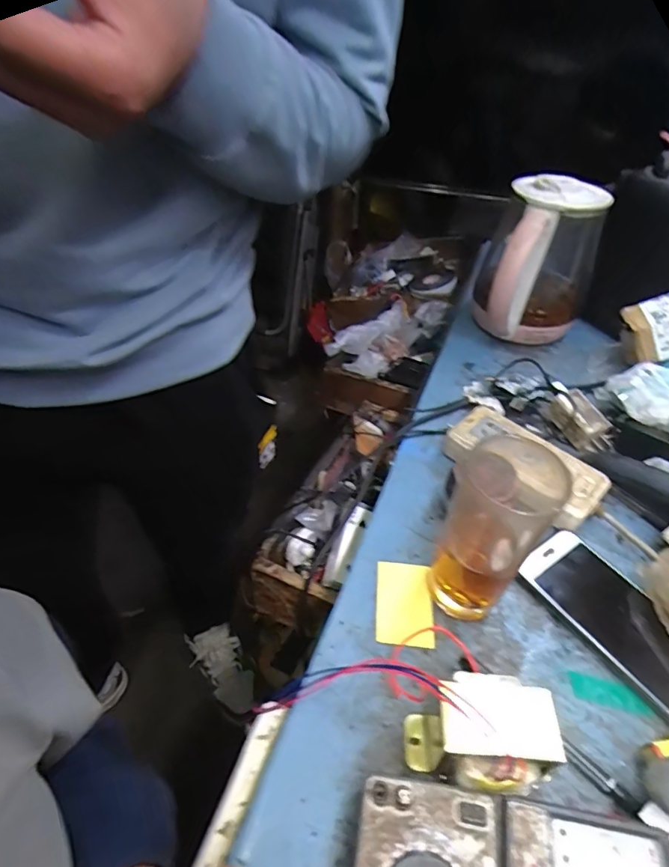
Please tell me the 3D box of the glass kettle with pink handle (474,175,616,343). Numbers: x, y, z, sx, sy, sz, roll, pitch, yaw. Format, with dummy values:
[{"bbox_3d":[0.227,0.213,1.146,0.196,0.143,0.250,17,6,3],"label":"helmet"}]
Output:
[{"bbox_3d":[0.264,-0.211,0.626,0.133,0.183,0.145,22,46,18],"label":"glass kettle with pink handle"}]

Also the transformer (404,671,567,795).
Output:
[{"bbox_3d":[0.090,0.187,0.301,0.081,0.063,0.062,5,43,2],"label":"transformer"}]

